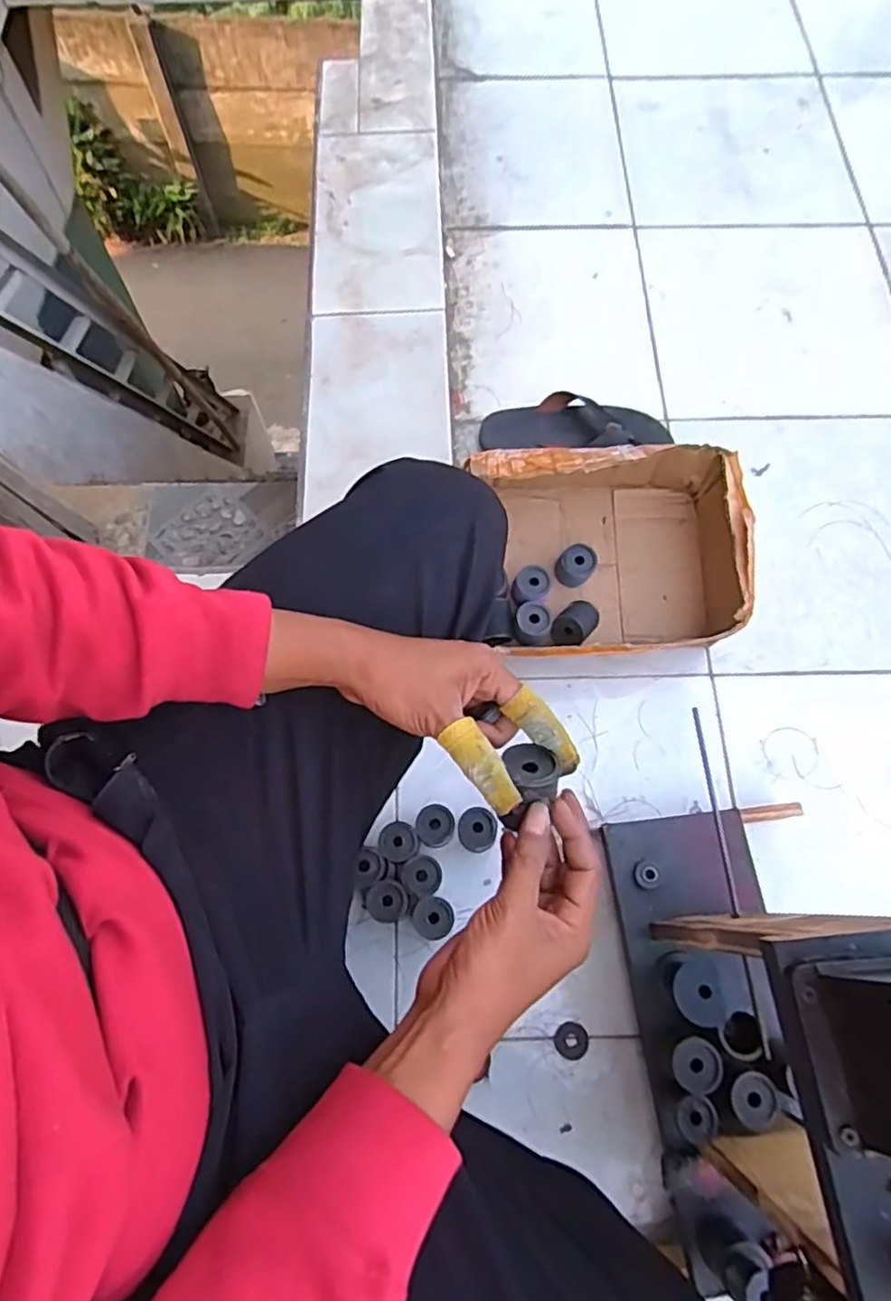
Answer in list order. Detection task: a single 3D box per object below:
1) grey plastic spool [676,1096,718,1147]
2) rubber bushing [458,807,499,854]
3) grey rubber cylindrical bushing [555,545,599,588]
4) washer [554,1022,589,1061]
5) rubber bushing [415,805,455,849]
[{"bbox_3d":[0.222,0.416,0.592,0.035,0.030,0.036,36,73,13],"label":"grey plastic spool"},{"bbox_3d":[0.036,0.204,0.745,0.042,0.038,0.045,0,69,0],"label":"rubber bushing"},{"bbox_3d":[0.168,-0.106,0.849,0.042,0.051,0.039,0,69,0],"label":"grey rubber cylindrical bushing"},{"bbox_3d":[0.133,0.413,0.699,0.036,0.004,0.034,0,69,0],"label":"washer"},{"bbox_3d":[-0.011,0.197,0.741,0.043,0.033,0.043,0,69,0],"label":"rubber bushing"}]

